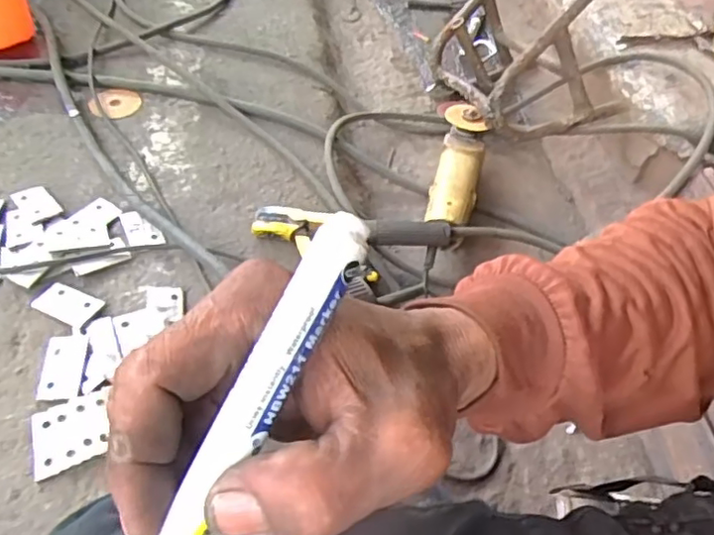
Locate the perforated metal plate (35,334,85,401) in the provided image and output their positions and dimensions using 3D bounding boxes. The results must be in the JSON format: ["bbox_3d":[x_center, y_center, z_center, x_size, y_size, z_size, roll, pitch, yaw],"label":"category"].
[{"bbox_3d":[-0.303,0.101,0.625,0.043,0.008,0.074,-5,50,-7],"label":"perforated metal plate"}]

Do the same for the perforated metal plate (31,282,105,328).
[{"bbox_3d":[-0.320,0.040,0.673,0.074,0.005,0.039,21,52,13],"label":"perforated metal plate"}]

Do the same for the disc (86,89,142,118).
[{"bbox_3d":[-0.369,-0.250,0.931,0.074,0.006,0.066,-11,57,-15],"label":"disc"}]

